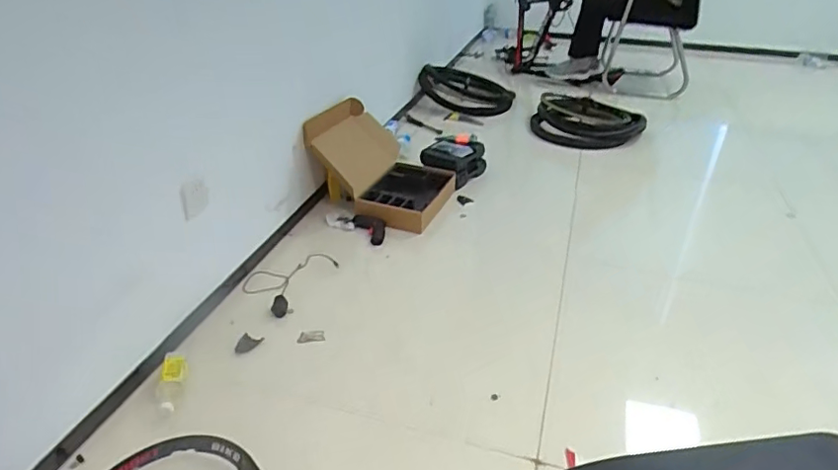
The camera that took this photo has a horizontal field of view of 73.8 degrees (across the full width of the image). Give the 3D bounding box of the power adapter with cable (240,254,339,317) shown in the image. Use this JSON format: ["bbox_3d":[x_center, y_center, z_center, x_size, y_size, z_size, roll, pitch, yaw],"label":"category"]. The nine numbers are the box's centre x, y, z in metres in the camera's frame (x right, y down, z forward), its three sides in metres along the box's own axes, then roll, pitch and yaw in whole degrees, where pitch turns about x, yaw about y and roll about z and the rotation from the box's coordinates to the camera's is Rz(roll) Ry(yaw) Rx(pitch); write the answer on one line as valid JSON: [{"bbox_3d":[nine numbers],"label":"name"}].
[{"bbox_3d":[-0.398,0.136,1.718,0.201,0.049,0.316,15,34,20],"label":"power adapter with cable"}]

